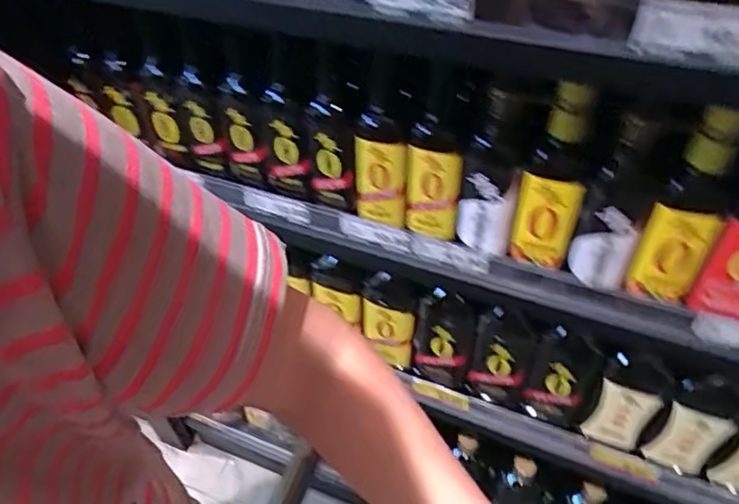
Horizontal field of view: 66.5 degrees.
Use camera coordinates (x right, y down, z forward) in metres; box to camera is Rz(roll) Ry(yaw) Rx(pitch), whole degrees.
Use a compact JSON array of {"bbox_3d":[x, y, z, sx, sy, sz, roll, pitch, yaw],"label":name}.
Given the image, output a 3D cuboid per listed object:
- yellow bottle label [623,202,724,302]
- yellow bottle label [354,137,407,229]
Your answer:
[{"bbox_3d":[0.298,0.005,0.561,0.061,0.108,0.013,19,49,20],"label":"yellow bottle label"},{"bbox_3d":[0.012,-0.080,0.655,0.061,0.111,0.014,19,49,21],"label":"yellow bottle label"}]

